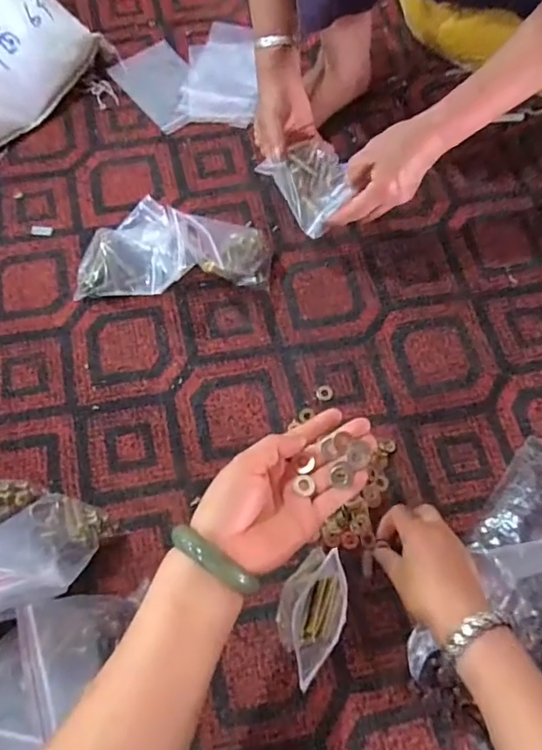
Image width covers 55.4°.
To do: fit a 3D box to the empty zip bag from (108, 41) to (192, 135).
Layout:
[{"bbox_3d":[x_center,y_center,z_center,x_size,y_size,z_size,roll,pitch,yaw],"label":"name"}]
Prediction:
[{"bbox_3d":[-0.150,-0.408,0.728,0.097,0.004,0.145,-35,73,-14],"label":"empty zip bag"}]

